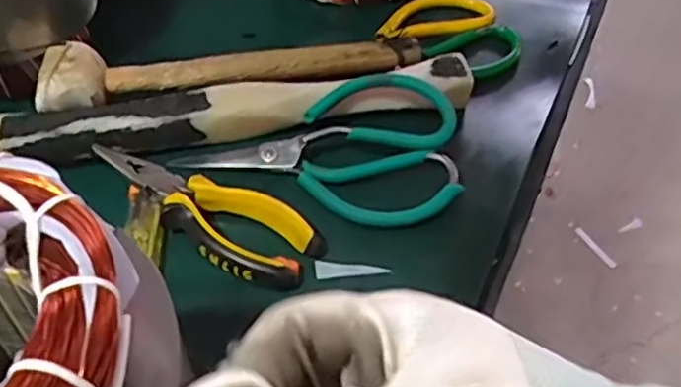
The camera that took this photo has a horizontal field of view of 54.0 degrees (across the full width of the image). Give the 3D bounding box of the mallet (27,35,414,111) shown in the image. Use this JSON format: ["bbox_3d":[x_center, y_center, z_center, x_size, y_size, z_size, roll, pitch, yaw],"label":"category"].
[{"bbox_3d":[-0.076,-0.090,0.487,0.266,0.044,0.057,-11,49,-13],"label":"mallet"}]

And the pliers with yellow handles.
[{"bbox_3d":[-0.082,0.006,0.408,0.152,0.019,0.052,32,53,24],"label":"pliers with yellow handles"}]

